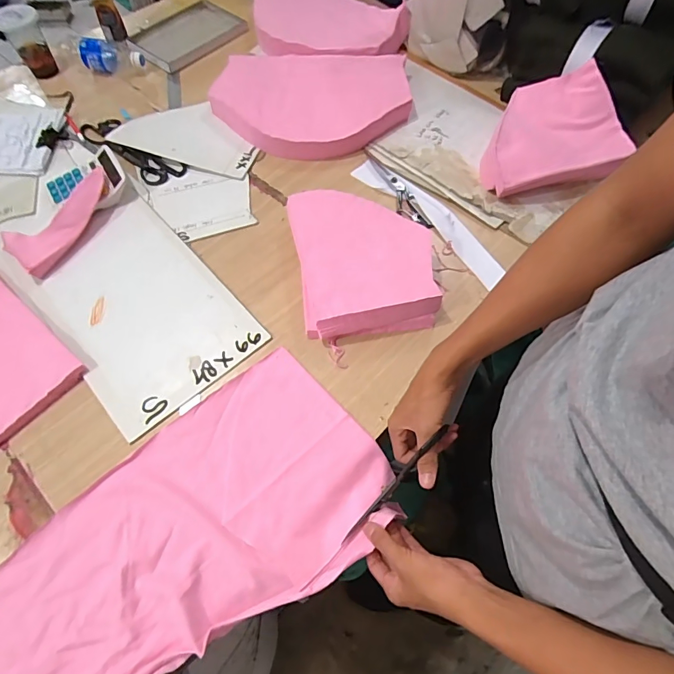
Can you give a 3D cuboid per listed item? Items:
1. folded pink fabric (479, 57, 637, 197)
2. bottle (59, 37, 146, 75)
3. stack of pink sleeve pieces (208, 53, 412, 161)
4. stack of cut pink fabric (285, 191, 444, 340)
[{"bbox_3d":[0.390,-0.375,0.785,0.241,0.050,0.208,-15,75,10],"label":"folded pink fabric"},{"bbox_3d":[-0.548,-0.641,0.948,0.207,0.067,0.055,10,63,5],"label":"bottle"},{"bbox_3d":[-0.062,-0.506,0.870,0.415,0.082,0.286,6,62,0],"label":"stack of pink sleeve pieces"},{"bbox_3d":[0.046,-0.134,0.689,0.225,0.067,0.266,-6,62,-7],"label":"stack of cut pink fabric"}]

